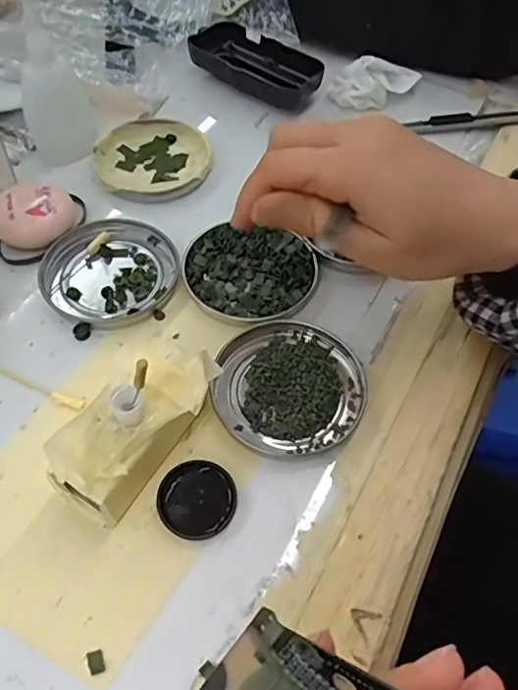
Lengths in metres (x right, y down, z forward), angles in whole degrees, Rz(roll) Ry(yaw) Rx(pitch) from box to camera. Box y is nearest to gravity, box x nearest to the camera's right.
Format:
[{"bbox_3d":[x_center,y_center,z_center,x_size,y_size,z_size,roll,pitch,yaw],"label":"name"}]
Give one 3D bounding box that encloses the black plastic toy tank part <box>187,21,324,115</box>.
[{"bbox_3d":[-0.004,-0.226,0.441,0.117,0.020,0.057,28,59,15],"label":"black plastic toy tank part"}]

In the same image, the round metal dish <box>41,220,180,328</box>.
[{"bbox_3d":[-0.089,-0.045,0.329,0.075,0.007,0.076,1,56,-2],"label":"round metal dish"}]

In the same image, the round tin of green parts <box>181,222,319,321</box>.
[{"bbox_3d":[-0.006,-0.043,0.330,0.078,0.011,0.068,9,56,3],"label":"round tin of green parts"}]

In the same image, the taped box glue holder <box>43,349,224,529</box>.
[{"bbox_3d":[-0.055,0.038,0.254,0.040,0.044,0.086,32,61,17],"label":"taped box glue holder"}]

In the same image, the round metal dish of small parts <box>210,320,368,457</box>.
[{"bbox_3d":[0.016,0.021,0.289,0.078,0.008,0.073,1,56,-2],"label":"round metal dish of small parts"}]

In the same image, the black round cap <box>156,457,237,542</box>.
[{"bbox_3d":[-0.029,0.072,0.255,0.035,0.007,0.035,1,56,-2],"label":"black round cap"}]

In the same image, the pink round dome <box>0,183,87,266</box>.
[{"bbox_3d":[-0.135,-0.077,0.338,0.057,0.023,0.041,-20,60,-16],"label":"pink round dome"}]

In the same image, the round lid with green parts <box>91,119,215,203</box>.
[{"bbox_3d":[-0.073,-0.132,0.387,0.080,0.011,0.080,1,56,-2],"label":"round lid with green parts"}]

